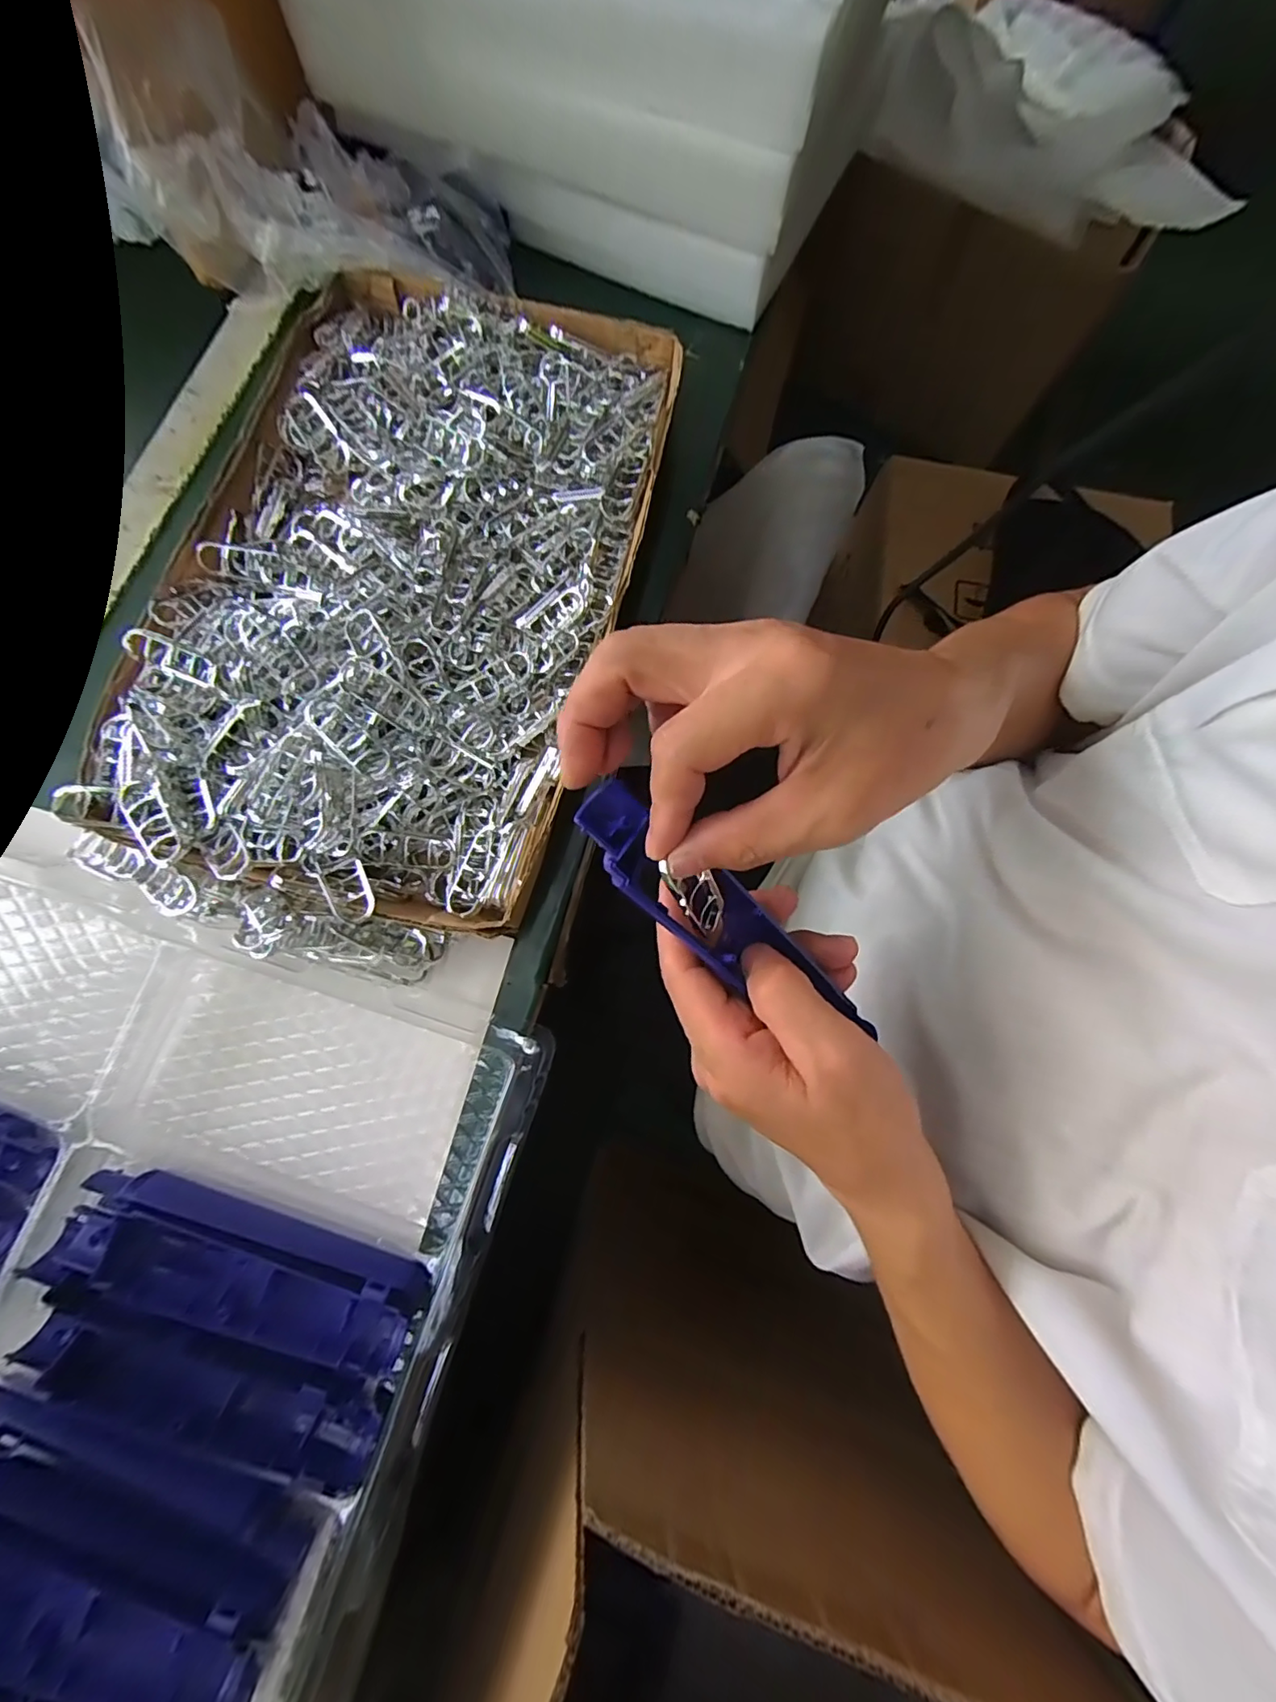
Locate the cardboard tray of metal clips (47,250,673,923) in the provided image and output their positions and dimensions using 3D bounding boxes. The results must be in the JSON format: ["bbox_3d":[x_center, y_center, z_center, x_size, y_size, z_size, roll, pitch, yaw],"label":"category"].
[{"bbox_3d":[-0.145,-0.171,0.353,0.266,0.043,0.439,14,78,2],"label":"cardboard tray of metal clips"}]

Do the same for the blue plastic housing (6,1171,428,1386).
[{"bbox_3d":[-0.194,0.202,0.276,0.179,0.031,0.053,16,78,1],"label":"blue plastic housing"}]

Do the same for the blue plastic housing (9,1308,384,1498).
[{"bbox_3d":[-0.204,0.253,0.265,0.164,0.026,0.036,17,78,1],"label":"blue plastic housing"}]

